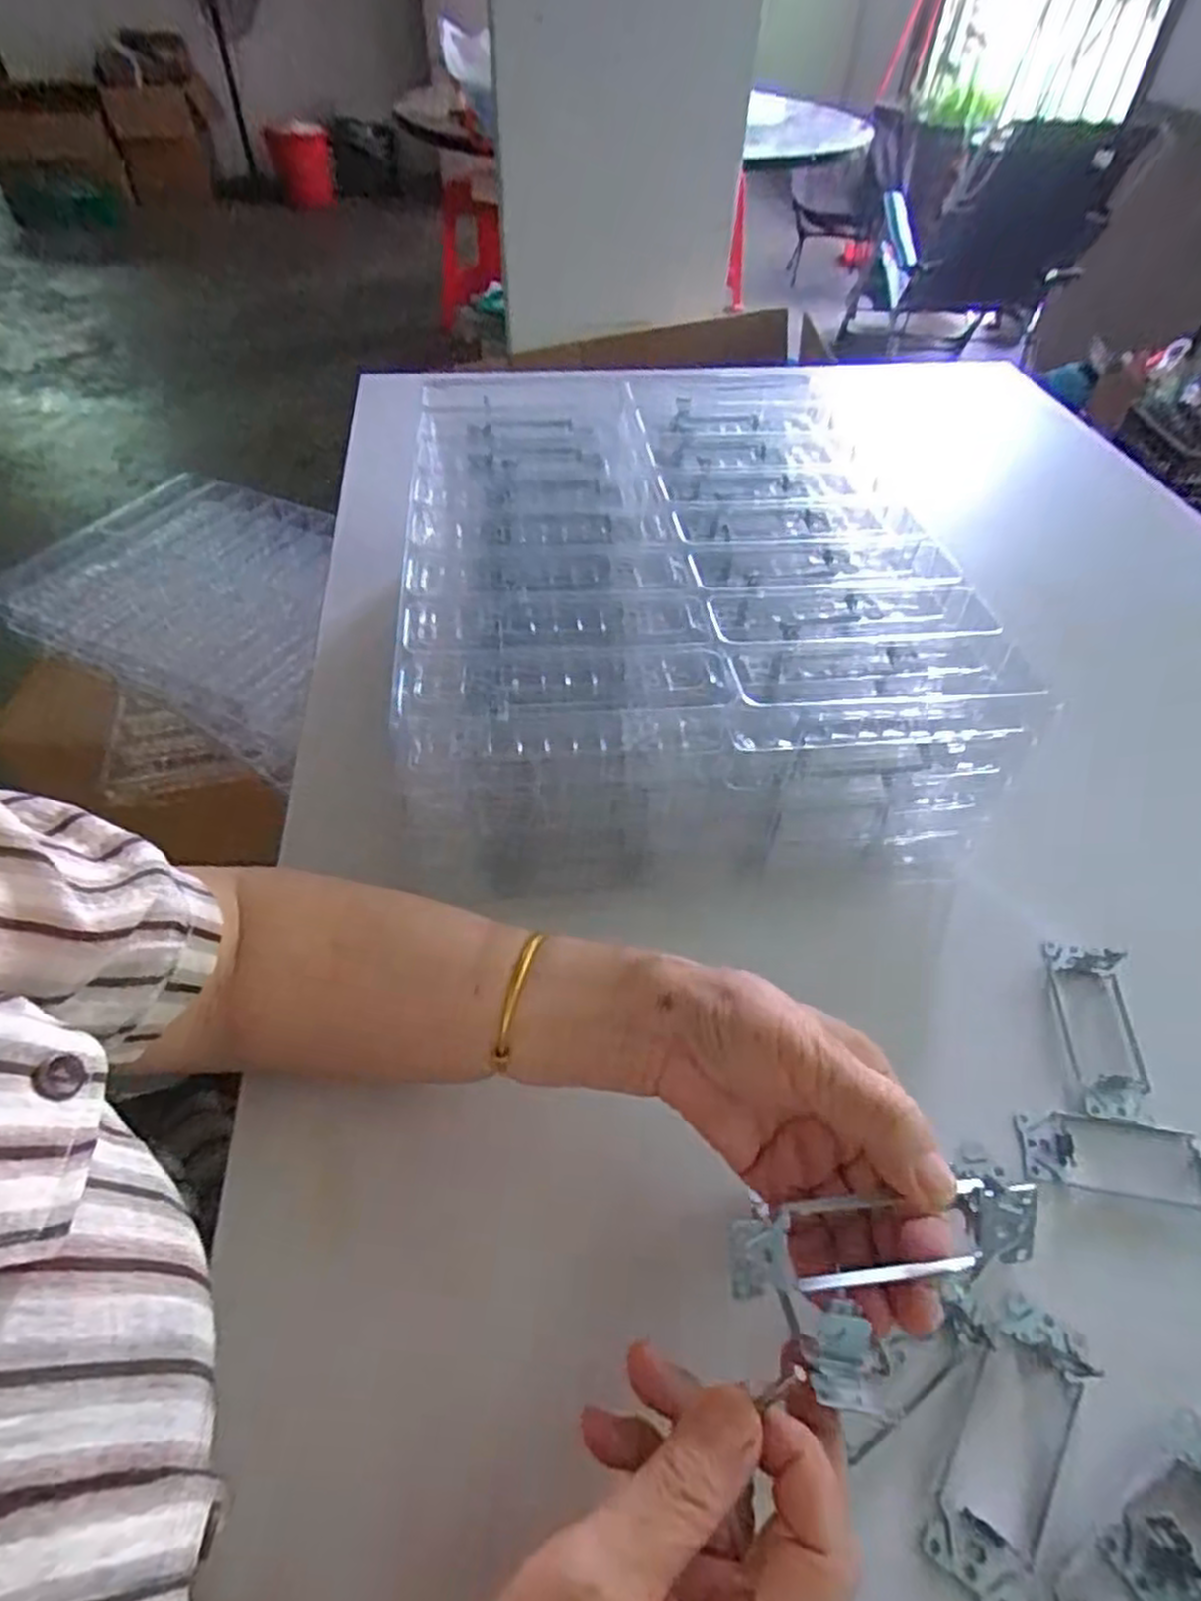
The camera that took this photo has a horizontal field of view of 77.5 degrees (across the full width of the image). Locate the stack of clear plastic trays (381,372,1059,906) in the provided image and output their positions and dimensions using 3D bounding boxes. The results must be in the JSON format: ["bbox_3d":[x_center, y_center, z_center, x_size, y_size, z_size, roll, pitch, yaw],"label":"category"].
[{"bbox_3d":[0.050,-0.137,0.546,0.337,0.125,0.404,-2,49,-3],"label":"stack of clear plastic trays"}]

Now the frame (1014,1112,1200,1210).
[{"bbox_3d":[0.261,0.176,0.368,0.104,0.013,0.035,7,50,5],"label":"frame"}]

